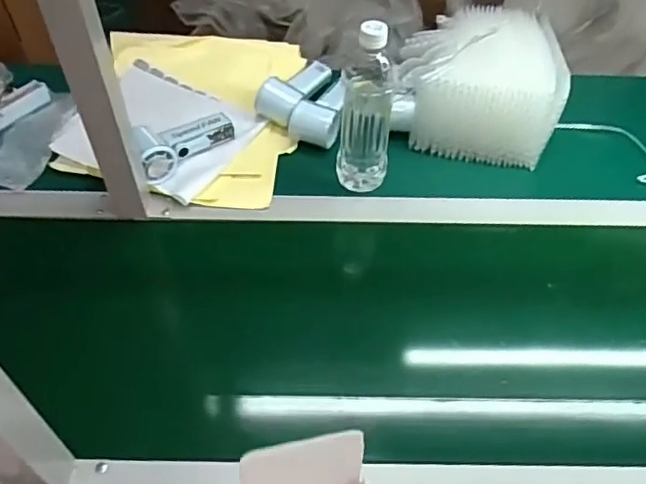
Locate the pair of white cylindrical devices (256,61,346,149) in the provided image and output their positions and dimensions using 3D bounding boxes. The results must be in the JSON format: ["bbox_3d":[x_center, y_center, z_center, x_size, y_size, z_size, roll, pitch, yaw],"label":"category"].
[{"bbox_3d":[-0.007,-0.204,0.850,0.131,0.049,0.131,34,58,24],"label":"pair of white cylindrical devices"}]

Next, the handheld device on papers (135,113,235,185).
[{"bbox_3d":[-0.190,-0.135,0.781,0.056,0.054,0.144,36,58,24],"label":"handheld device on papers"}]

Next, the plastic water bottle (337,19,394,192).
[{"bbox_3d":[0.054,-0.166,0.716,0.063,0.223,0.063,6,51,3],"label":"plastic water bottle"}]

